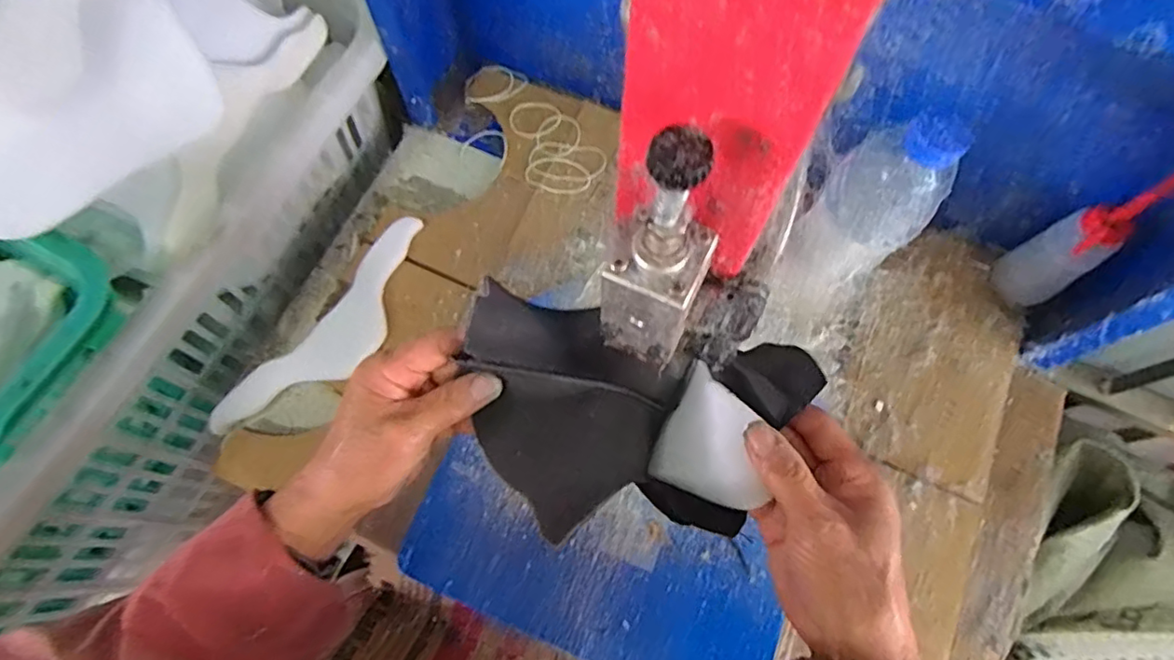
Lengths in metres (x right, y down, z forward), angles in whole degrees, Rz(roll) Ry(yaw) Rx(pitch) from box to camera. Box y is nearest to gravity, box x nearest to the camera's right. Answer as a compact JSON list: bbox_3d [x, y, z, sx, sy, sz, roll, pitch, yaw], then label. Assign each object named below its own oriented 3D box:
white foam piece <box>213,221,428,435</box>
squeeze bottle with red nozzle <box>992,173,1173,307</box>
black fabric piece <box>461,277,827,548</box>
[{"bbox_3d":[-0.231,0.002,0.550,0.060,0.028,0.252,35,74,11],"label":"white foam piece"},{"bbox_3d":[0.409,-0.074,0.483,0.045,0.177,0.054,9,71,2],"label":"squeeze bottle with red nozzle"},{"bbox_3d":[0.015,0.053,0.338,0.190,0.050,0.124,17,71,5],"label":"black fabric piece"}]

